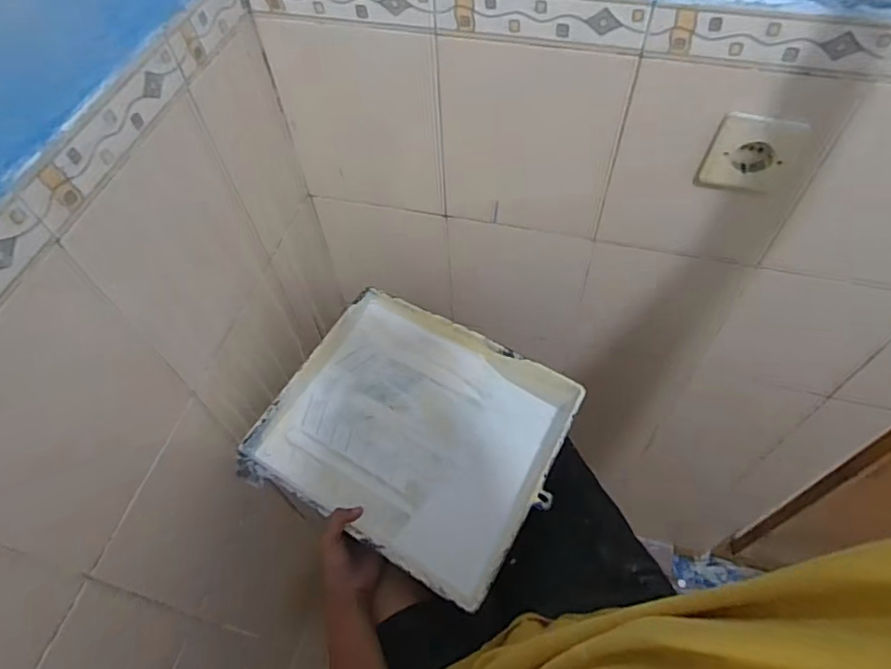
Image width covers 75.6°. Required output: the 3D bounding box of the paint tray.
[{"bbox_3d":[-0.039,0.125,0.726,0.334,0.092,0.284,24,61,17],"label":"paint tray"}]

